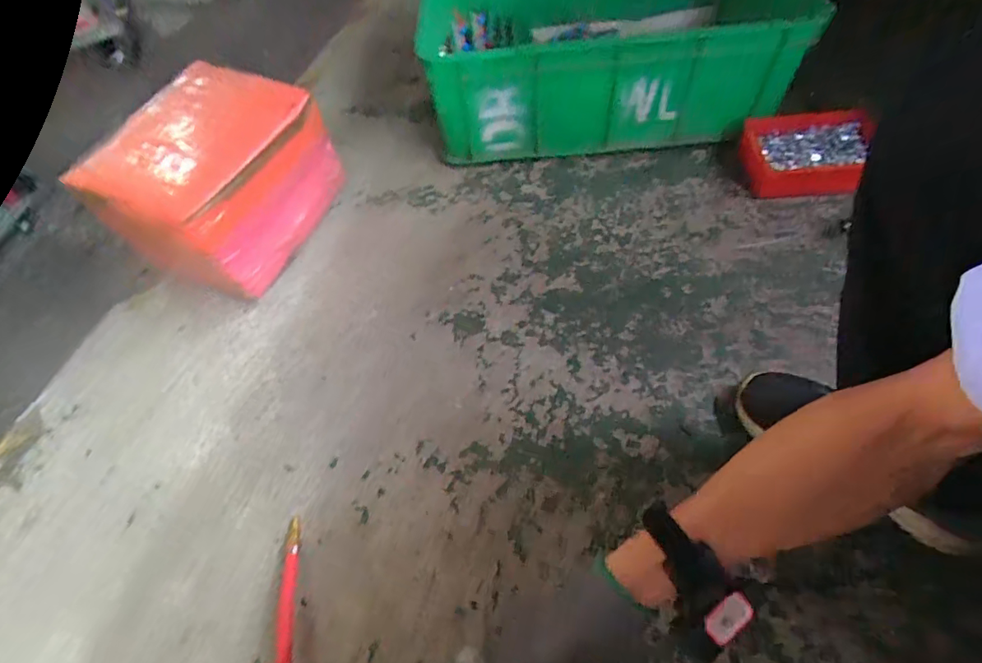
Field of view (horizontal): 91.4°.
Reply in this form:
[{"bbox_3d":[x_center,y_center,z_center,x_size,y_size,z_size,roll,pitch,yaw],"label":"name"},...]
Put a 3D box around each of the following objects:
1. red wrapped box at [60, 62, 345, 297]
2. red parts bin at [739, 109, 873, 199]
[{"bbox_3d":[-0.405,-0.233,0.727,0.209,0.187,0.288,16,63,14],"label":"red wrapped box"},{"bbox_3d":[0.553,-0.309,0.831,0.214,0.057,0.157,0,59,5],"label":"red parts bin"}]

